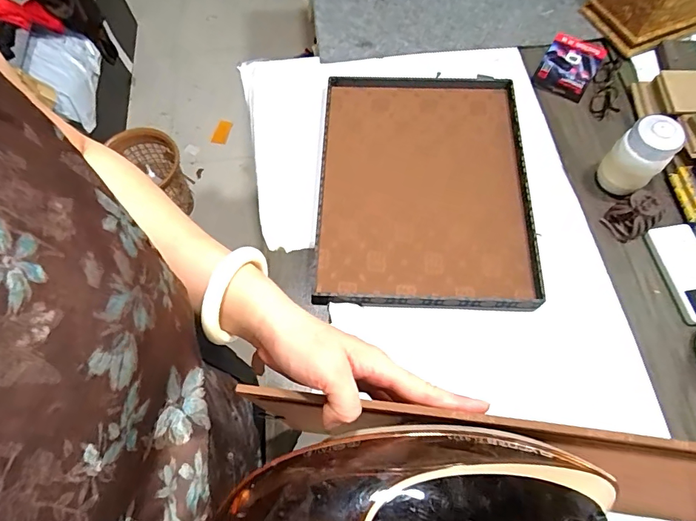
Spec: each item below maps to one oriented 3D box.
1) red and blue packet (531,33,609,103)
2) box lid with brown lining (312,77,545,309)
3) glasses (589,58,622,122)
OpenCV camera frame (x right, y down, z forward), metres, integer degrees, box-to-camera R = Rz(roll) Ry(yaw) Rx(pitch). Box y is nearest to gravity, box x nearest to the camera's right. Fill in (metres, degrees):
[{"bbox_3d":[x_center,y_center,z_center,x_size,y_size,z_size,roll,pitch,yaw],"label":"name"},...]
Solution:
[{"bbox_3d":[0.439,-0.385,0.868,0.103,0.013,0.160,30,70,15],"label":"red and blue packet"},{"bbox_3d":[0.128,-0.137,0.751,0.346,0.029,0.453,1,65,2],"label":"box lid with brown lining"},{"bbox_3d":[0.495,-0.337,0.829,0.046,0.030,0.137,14,66,8],"label":"glasses"}]

